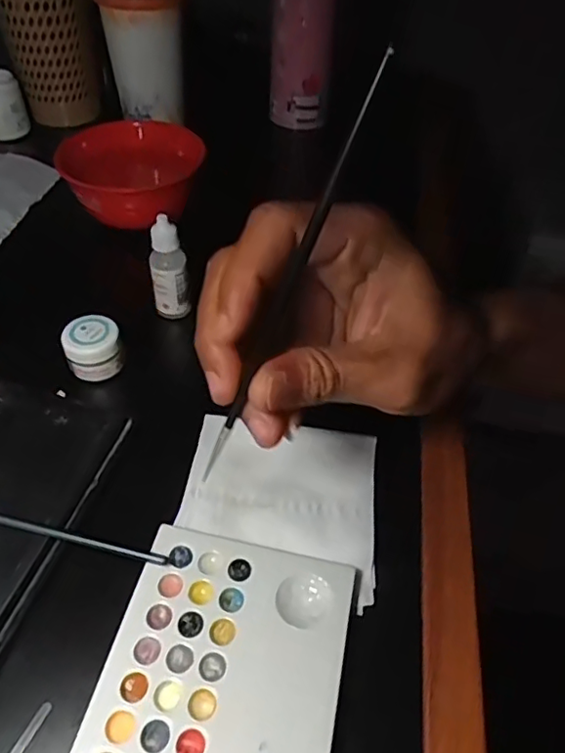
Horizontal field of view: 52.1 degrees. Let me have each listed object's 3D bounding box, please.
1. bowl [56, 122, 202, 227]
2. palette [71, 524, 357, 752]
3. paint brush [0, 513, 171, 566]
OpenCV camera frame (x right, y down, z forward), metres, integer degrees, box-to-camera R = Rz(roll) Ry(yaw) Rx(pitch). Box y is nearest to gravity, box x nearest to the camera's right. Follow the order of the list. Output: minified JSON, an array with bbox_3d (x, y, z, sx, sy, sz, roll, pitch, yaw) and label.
[{"bbox_3d":[-0.112,-0.152,0.437,0.098,0.053,0.080,-1,47,-4],"label":"bowl"},{"bbox_3d":[-0.028,0.133,0.220,0.092,0.008,0.149,11,48,6],"label":"palette"},{"bbox_3d":[-0.135,0.064,0.268,0.172,0.007,0.006,12,48,7],"label":"paint brush"}]

